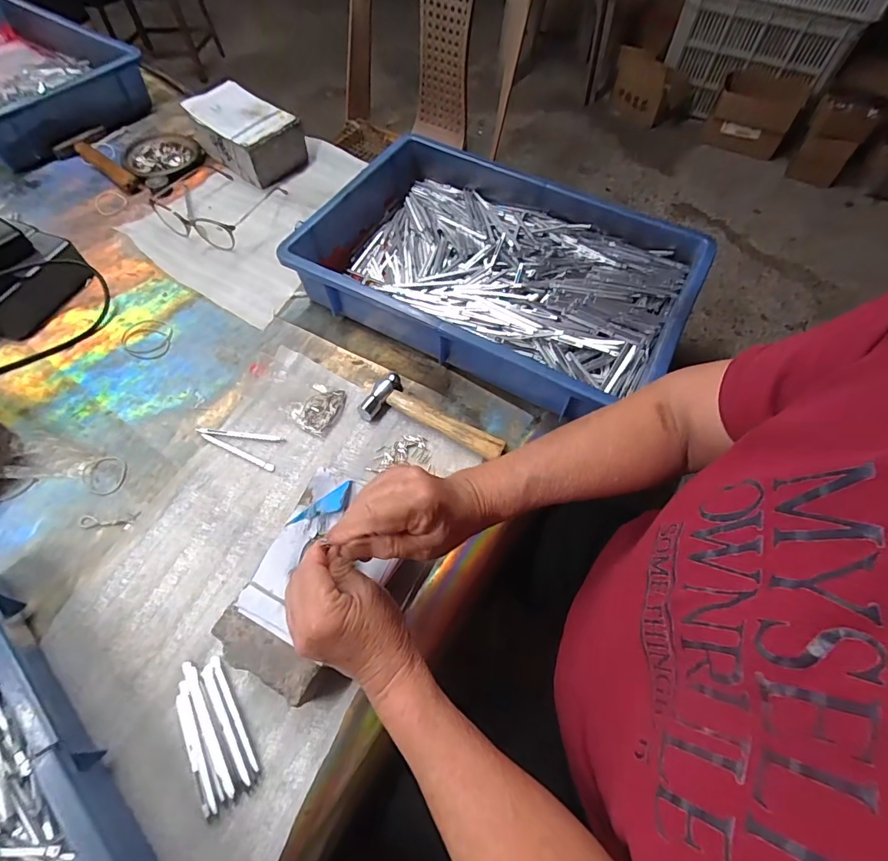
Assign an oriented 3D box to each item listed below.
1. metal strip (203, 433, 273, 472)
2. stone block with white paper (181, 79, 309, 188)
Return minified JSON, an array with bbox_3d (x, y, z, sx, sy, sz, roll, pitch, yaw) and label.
[{"bbox_3d":[-0.210,0.022,0.467,0.085,0.004,0.007,23,63,11],"label":"metal strip"},{"bbox_3d":[-0.304,-0.455,0.699,0.152,0.070,0.094,29,64,15],"label":"stone block with white paper"}]

